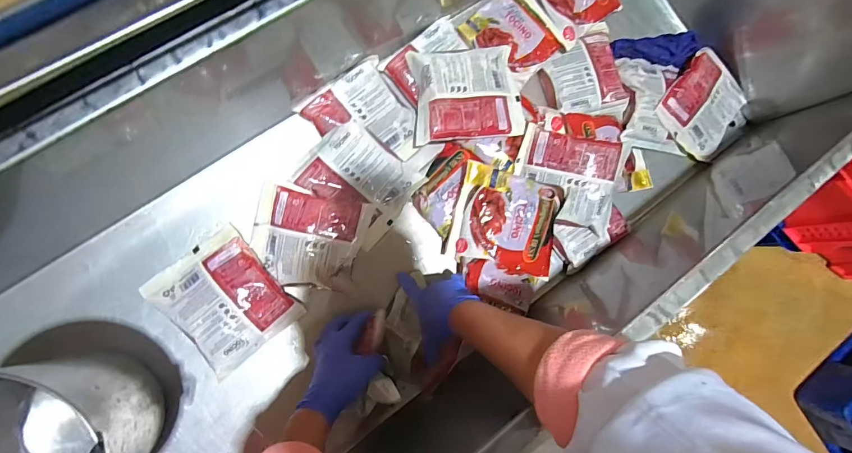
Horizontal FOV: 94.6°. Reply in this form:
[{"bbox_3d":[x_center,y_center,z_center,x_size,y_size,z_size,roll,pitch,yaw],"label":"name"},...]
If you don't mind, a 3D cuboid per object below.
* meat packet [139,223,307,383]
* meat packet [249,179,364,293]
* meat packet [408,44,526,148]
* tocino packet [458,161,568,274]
[{"bbox_3d":[-0.285,0.106,0.559,0.143,0.028,0.165,-41,92,-9],"label":"meat packet"},{"bbox_3d":[-0.177,0.016,0.574,0.152,0.021,0.133,12,84,-7],"label":"meat packet"},{"bbox_3d":[0.065,-0.204,0.608,0.168,0.035,0.137,-7,87,-9],"label":"meat packet"},{"bbox_3d":[0.126,-0.008,0.597,0.149,0.034,0.147,10,84,-8],"label":"tocino packet"}]

